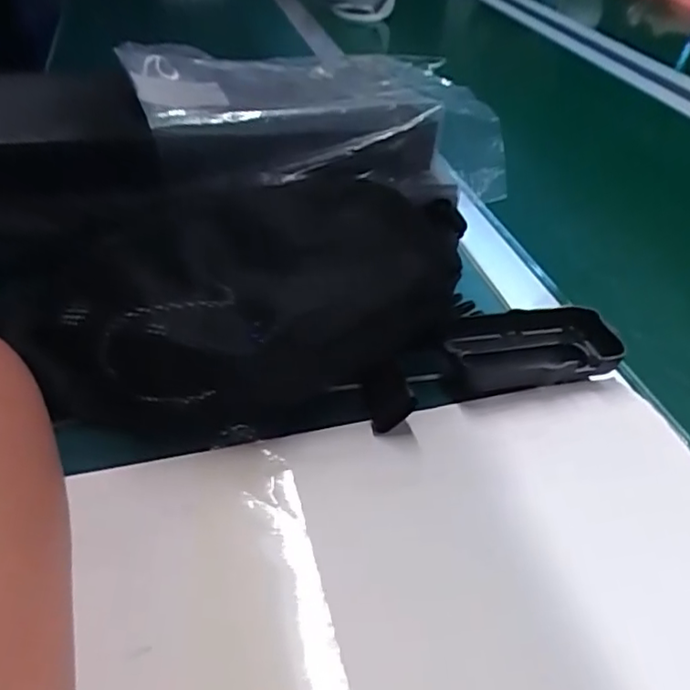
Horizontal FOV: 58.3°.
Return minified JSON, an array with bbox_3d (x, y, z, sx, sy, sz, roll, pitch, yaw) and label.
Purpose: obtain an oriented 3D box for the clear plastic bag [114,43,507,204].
[{"bbox_3d":[-0.019,-0.175,0.462,0.266,0.052,0.180,-6,44,-13],"label":"clear plastic bag"}]

